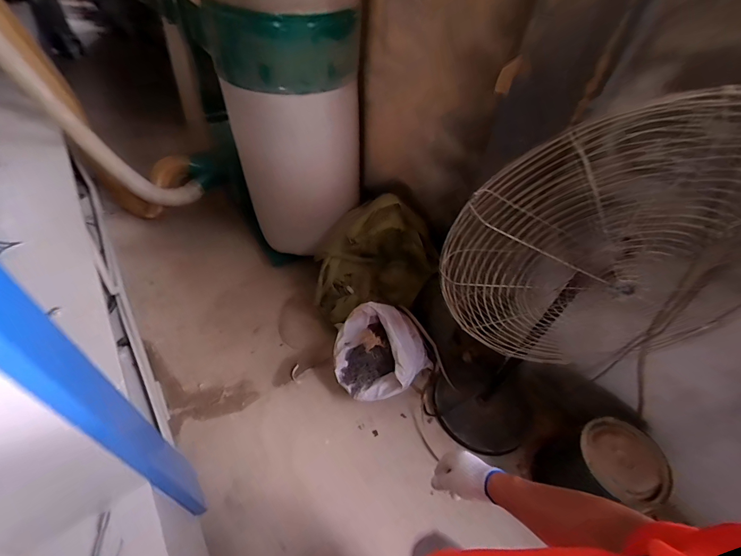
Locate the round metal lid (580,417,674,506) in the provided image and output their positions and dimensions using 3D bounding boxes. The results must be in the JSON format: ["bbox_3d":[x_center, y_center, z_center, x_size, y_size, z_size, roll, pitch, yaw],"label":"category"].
[{"bbox_3d":[0.831,0.573,1.152,0.277,0.043,0.252,-11,37,-25],"label":"round metal lid"}]

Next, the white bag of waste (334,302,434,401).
[{"bbox_3d":[0.078,0.342,1.599,0.452,0.309,0.355,-11,49,-16],"label":"white bag of waste"}]

